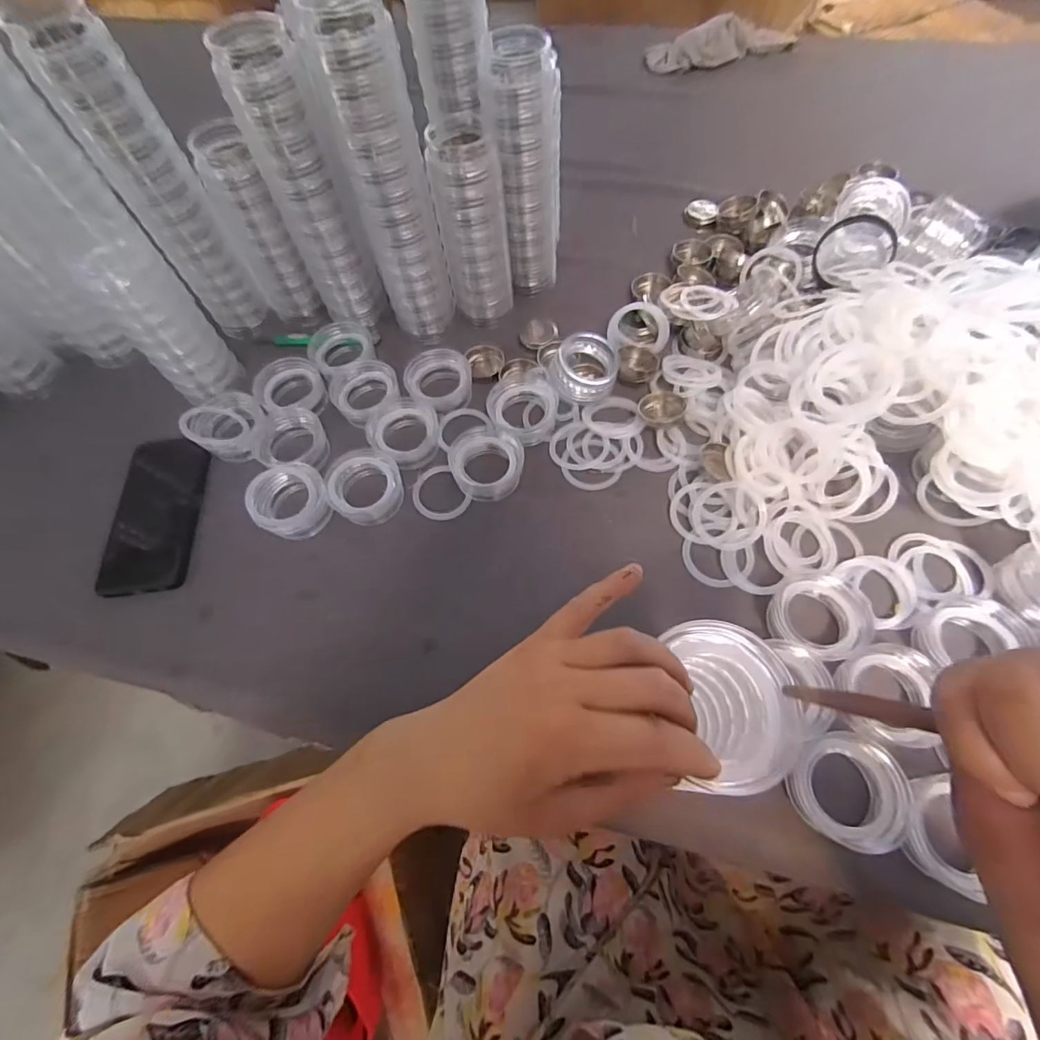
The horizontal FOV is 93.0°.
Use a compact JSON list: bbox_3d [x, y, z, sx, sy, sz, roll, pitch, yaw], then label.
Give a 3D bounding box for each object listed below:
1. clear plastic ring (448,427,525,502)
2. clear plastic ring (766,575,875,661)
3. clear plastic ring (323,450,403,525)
[{"bbox_3d":[-0.034,-0.054,0.467,0.070,0.033,0.061,30,68,16],"label":"clear plastic ring"},{"bbox_3d":[0.234,0.076,0.385,0.067,0.026,0.061,-1,64,2],"label":"clear plastic ring"},{"bbox_3d":[-0.145,-0.033,0.466,0.065,0.028,0.065,-1,64,2],"label":"clear plastic ring"}]

